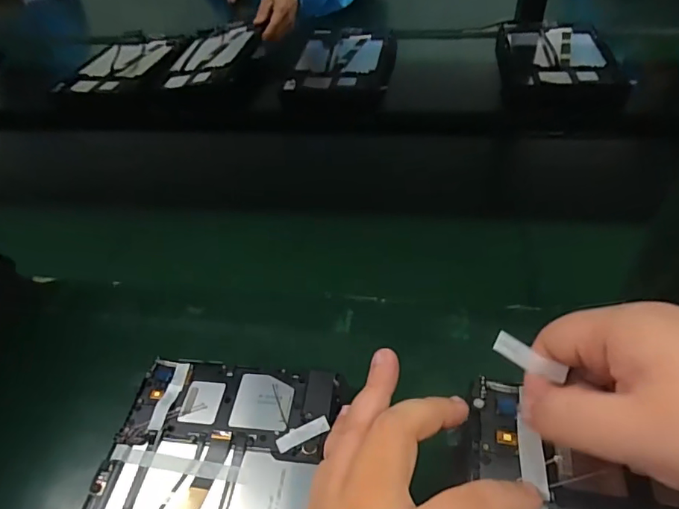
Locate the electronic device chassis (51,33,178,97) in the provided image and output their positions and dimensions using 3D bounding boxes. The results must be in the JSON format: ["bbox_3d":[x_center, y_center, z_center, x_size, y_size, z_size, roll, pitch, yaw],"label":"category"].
[{"bbox_3d":[-0.369,-0.328,0.810,0.147,0.027,0.213,3,46,7],"label":"electronic device chassis"}]

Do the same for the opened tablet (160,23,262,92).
[{"bbox_3d":[-0.217,-0.343,0.799,0.131,0.022,0.228,5,46,11],"label":"opened tablet"}]

